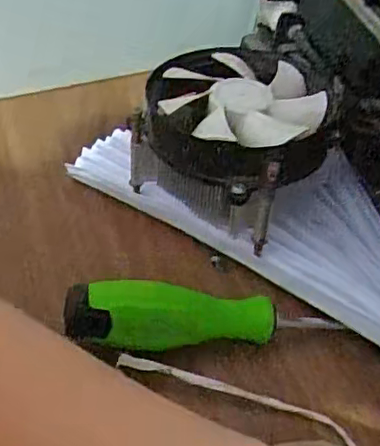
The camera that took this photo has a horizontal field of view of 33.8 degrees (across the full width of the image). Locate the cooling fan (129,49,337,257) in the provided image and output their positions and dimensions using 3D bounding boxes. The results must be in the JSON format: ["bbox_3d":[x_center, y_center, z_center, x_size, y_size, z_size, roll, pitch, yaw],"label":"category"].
[{"bbox_3d":[0.024,-0.042,0.329,0.089,0.067,0.092,5,46,-6],"label":"cooling fan"}]

